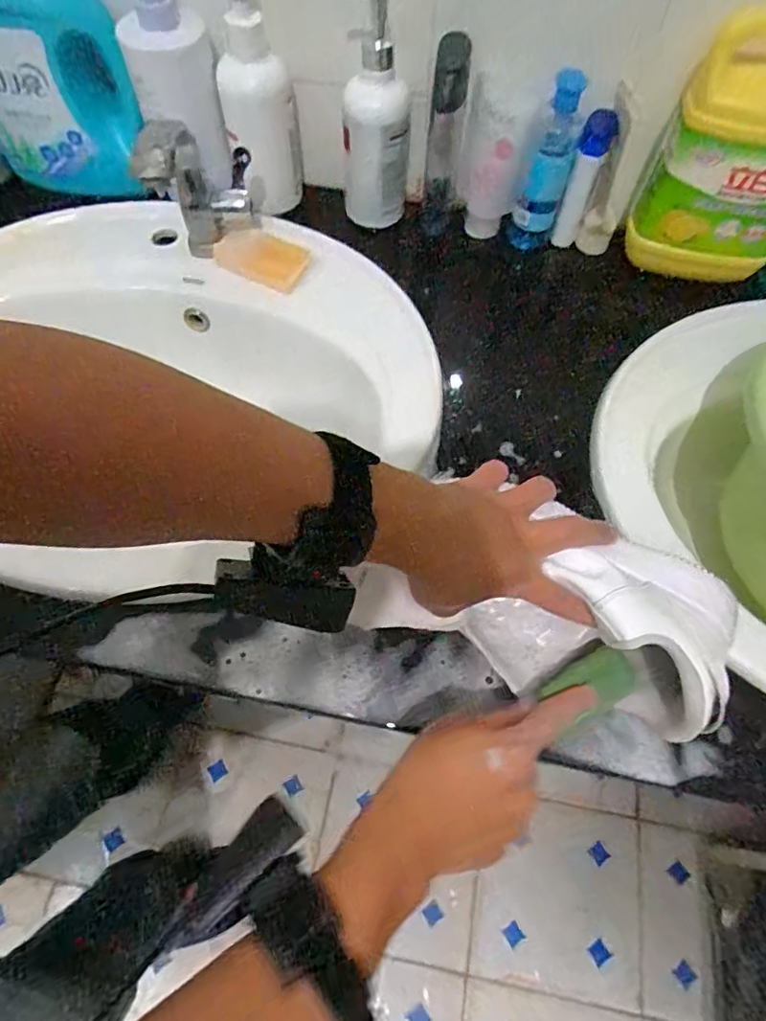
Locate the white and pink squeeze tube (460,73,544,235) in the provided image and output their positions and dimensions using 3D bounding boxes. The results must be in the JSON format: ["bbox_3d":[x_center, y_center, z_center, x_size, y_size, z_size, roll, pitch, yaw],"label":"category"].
[{"bbox_3d":[0.117,-0.359,0.580,0.074,0.143,0.040,5,63,1],"label":"white and pink squeeze tube"}]

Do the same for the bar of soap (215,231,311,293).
[{"bbox_3d":[-0.127,-0.267,0.589,0.093,0.023,0.054,19,64,9],"label":"bar of soap"}]

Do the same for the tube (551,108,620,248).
[{"bbox_3d":[0.210,-0.341,0.588,0.033,0.129,0.036,18,64,8],"label":"tube"}]

